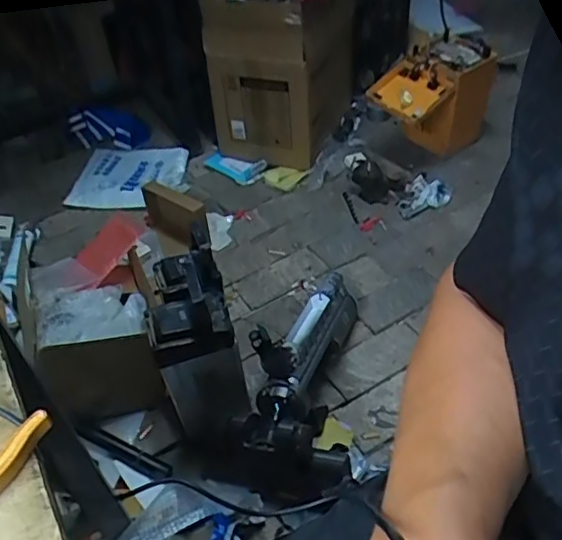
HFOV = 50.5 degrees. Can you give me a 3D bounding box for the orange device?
[{"bbox_3d":[0.454,-0.515,1.811,0.365,0.302,0.203,-30,51,-24],"label":"orange device"}]

